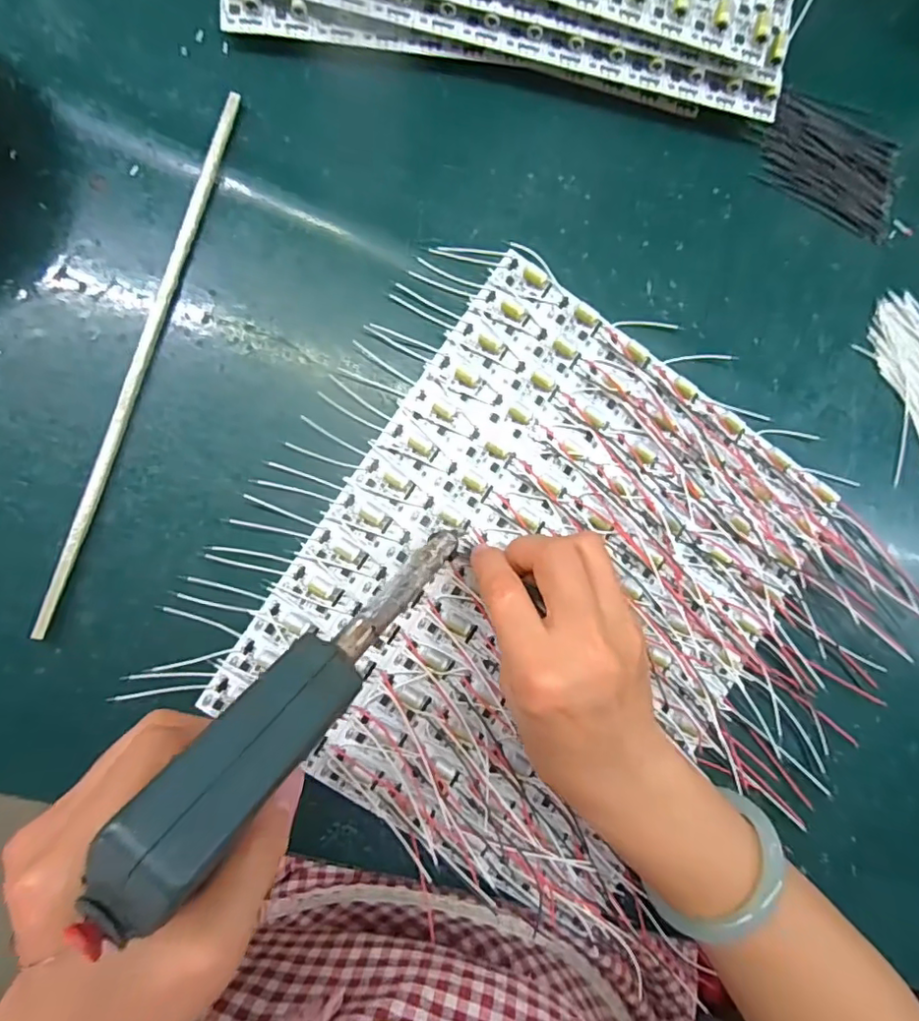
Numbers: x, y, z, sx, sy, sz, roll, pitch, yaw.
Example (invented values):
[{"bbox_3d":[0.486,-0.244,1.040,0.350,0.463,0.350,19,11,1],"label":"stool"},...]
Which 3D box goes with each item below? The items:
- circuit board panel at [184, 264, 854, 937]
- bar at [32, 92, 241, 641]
[{"bbox_3d":[0.049,0.047,0.302,0.245,0.011,0.284,35,85,-6],"label":"circuit board panel"},{"bbox_3d":[-0.158,-0.074,0.275,0.008,0.007,0.276,19,87,-7],"label":"bar"}]

